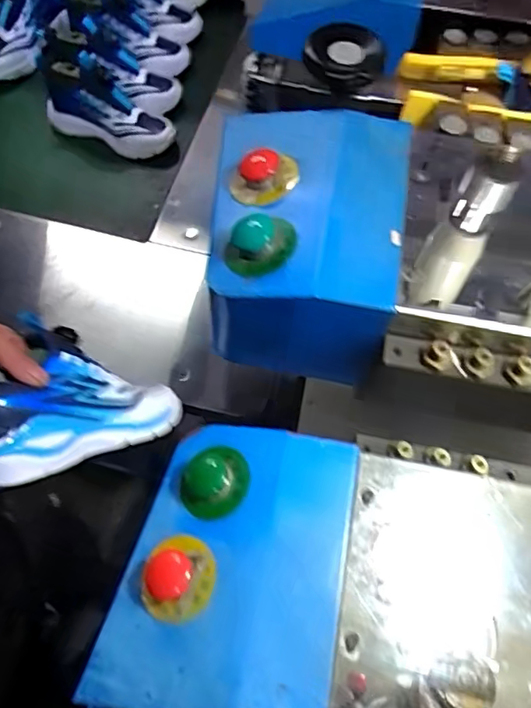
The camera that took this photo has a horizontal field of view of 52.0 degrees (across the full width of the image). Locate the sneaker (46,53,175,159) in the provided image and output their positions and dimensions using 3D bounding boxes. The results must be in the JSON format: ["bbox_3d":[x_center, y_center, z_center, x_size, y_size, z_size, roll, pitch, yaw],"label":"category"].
[{"bbox_3d":[-0.256,-0.403,0.881,0.217,0.116,0.064,21,66,8],"label":"sneaker"}]

